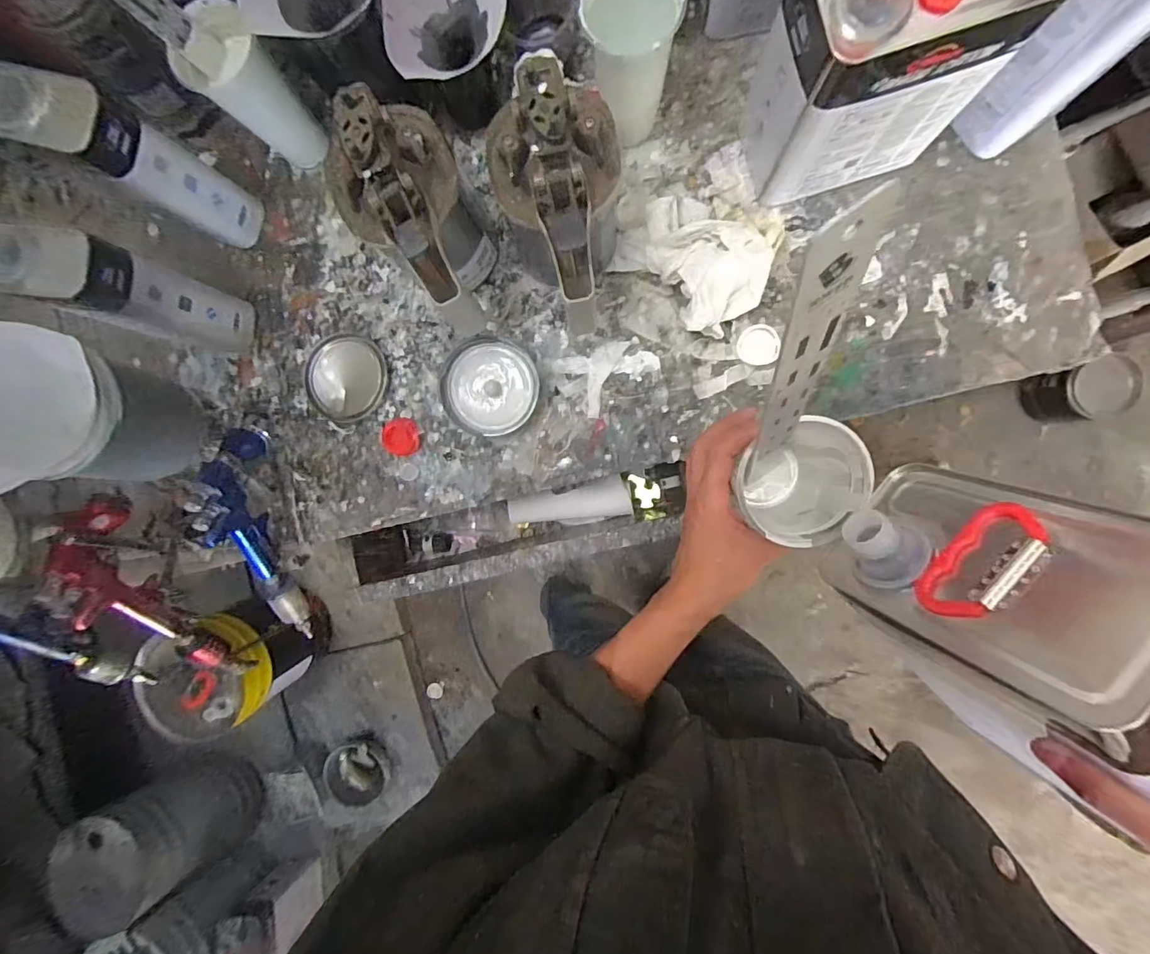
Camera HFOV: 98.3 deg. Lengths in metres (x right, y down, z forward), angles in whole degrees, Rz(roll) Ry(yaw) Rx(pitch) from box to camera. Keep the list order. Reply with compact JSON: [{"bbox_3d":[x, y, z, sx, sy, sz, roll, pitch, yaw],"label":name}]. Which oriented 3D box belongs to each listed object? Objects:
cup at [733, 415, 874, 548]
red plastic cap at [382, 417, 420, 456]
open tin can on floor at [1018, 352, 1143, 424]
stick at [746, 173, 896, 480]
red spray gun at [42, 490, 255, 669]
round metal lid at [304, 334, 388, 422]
[{"bbox_3d":[0.157,0.002,0.372,0.083,0.097,0.083,0,92,6],"label":"cup"},{"bbox_3d":[-0.197,-0.045,0.560,0.043,0.010,0.041,0,92,6],"label":"red plastic cap"},{"bbox_3d":[1.163,-0.198,1.165,0.160,0.166,0.135,-7,91,6],"label":"open tin can on floor"},{"bbox_3d":[0.111,-0.044,0.254,0.033,0.250,0.004,-32,69,6],"label":"stick"},{"bbox_3d":[-0.466,0.151,0.569,0.045,0.106,0.300,-4,133,6],"label":"red spray gun"},{"bbox_3d":[-0.261,-0.113,0.566,0.091,0.012,0.096,0,92,6],"label":"round metal lid"}]

